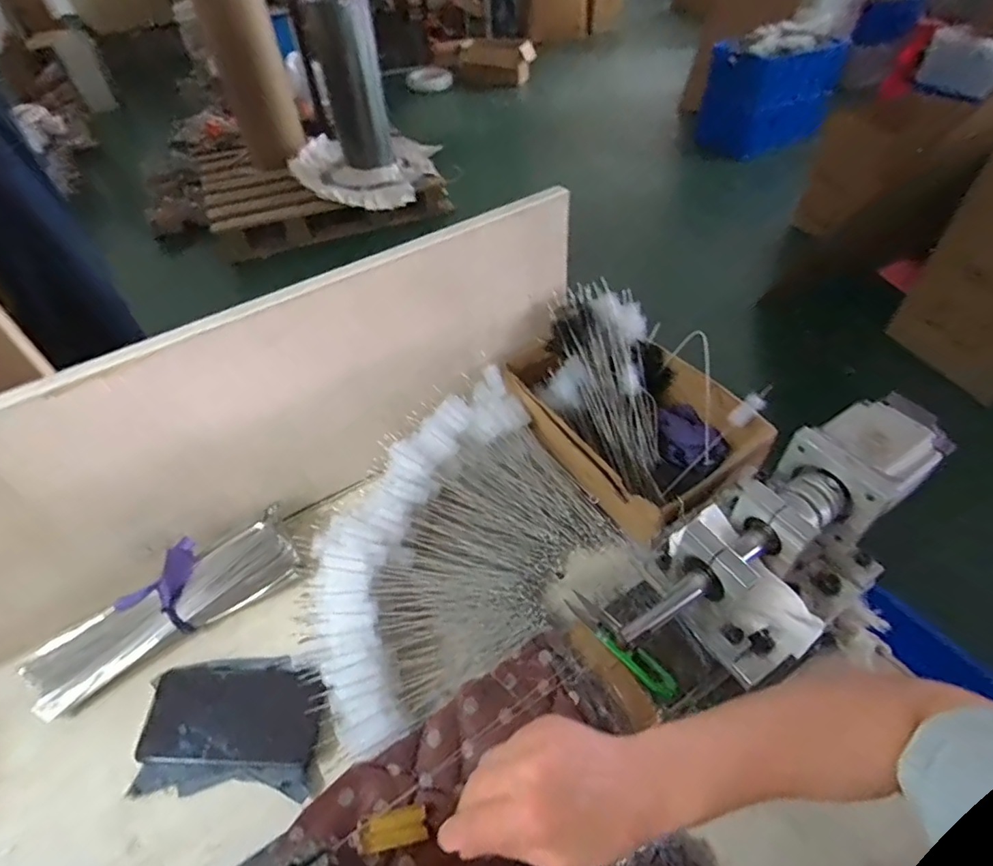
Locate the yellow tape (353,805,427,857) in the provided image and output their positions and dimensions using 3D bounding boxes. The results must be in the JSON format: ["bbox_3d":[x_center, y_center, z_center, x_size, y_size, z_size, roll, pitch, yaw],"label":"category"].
[{"bbox_3d":[-0.077,0.291,0.392,0.050,0.010,0.023,-13,48,-8],"label":"yellow tape"}]

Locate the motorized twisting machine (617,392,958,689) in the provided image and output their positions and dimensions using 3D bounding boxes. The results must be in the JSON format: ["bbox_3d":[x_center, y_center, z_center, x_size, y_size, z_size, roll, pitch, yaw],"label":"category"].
[{"bbox_3d":[0.240,0.100,0.464,0.323,0.135,0.135,-31,53,-22],"label":"motorized twisting machine"}]

